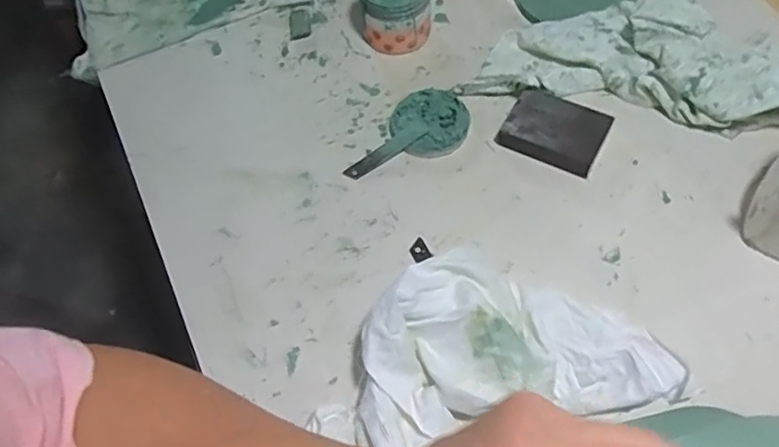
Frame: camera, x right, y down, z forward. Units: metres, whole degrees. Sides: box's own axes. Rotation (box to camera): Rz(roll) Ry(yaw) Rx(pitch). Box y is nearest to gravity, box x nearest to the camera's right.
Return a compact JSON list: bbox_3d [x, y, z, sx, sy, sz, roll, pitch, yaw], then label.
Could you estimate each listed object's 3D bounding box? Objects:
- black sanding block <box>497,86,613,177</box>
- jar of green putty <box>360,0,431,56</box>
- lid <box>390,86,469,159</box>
[{"bbox_3d":[0.172,-0.096,0.616,0.098,0.028,0.074,26,67,17],"label":"black sanding block"},{"bbox_3d":[0.008,-0.249,0.686,0.076,0.076,0.076,-2,62,3],"label":"jar of green putty"},{"bbox_3d":[0.044,-0.109,0.639,0.080,0.016,0.083,-2,62,3],"label":"lid"}]

